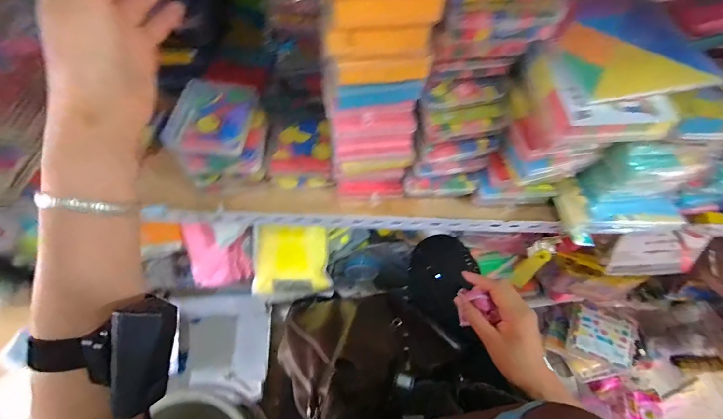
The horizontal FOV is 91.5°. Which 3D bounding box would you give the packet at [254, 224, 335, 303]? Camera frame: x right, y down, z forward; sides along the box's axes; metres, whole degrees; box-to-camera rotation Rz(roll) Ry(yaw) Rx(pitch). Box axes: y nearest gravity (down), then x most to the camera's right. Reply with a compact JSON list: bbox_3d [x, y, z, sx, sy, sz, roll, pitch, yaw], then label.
[{"bbox_3d":[-0.126,0.097,0.628,0.134,0.018,0.150,-5,107,-1],"label":"packet"}]

